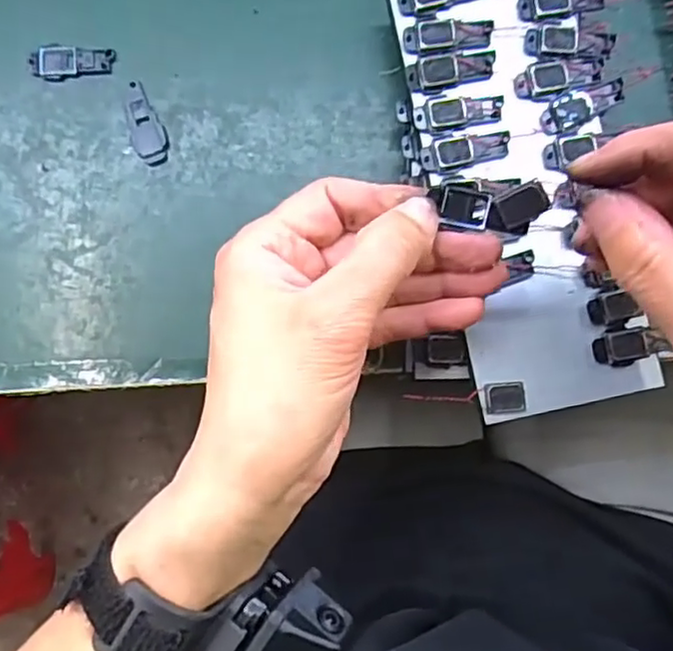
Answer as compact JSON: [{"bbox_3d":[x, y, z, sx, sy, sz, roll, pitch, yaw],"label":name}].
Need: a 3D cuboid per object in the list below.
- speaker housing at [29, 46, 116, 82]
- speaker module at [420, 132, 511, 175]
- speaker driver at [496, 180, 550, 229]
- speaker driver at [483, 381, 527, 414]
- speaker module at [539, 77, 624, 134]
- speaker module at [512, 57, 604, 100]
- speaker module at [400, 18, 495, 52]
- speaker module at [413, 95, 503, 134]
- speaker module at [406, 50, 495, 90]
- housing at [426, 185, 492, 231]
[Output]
[{"bbox_3d":[-0.127,-0.127,0.313,0.039,0.004,0.015,-6,86,-1],"label":"speaker housing"},{"bbox_3d":[0.058,-0.077,0.288,0.039,0.004,0.014,-12,89,-3],"label":"speaker module"},{"bbox_3d":[0.066,-0.043,0.230,0.017,0.004,0.012,-27,106,23],"label":"speaker driver"},{"bbox_3d":[0.074,0.031,0.283,0.018,0.005,0.013,-8,89,-3],"label":"speaker driver"},{"bbox_3d":[0.110,-0.098,0.290,0.040,0.004,0.016,-27,90,-3],"label":"speaker module"},{"bbox_3d":[0.100,-0.110,0.290,0.039,0.004,0.015,-7,89,-3],"label":"speaker module"},{"bbox_3d":[0.050,-0.130,0.290,0.040,0.004,0.014,-9,89,-3],"label":"speaker module"},{"bbox_3d":[0.055,-0.095,0.288,0.039,0.004,0.014,-14,89,-3],"label":"speaker module"},{"bbox_3d":[0.051,-0.114,0.289,0.040,0.004,0.013,-14,89,-3],"label":"speaker module"},{"bbox_3d":[0.045,-0.043,0.234,0.021,0.004,0.014,5,88,-2],"label":"housing"}]

